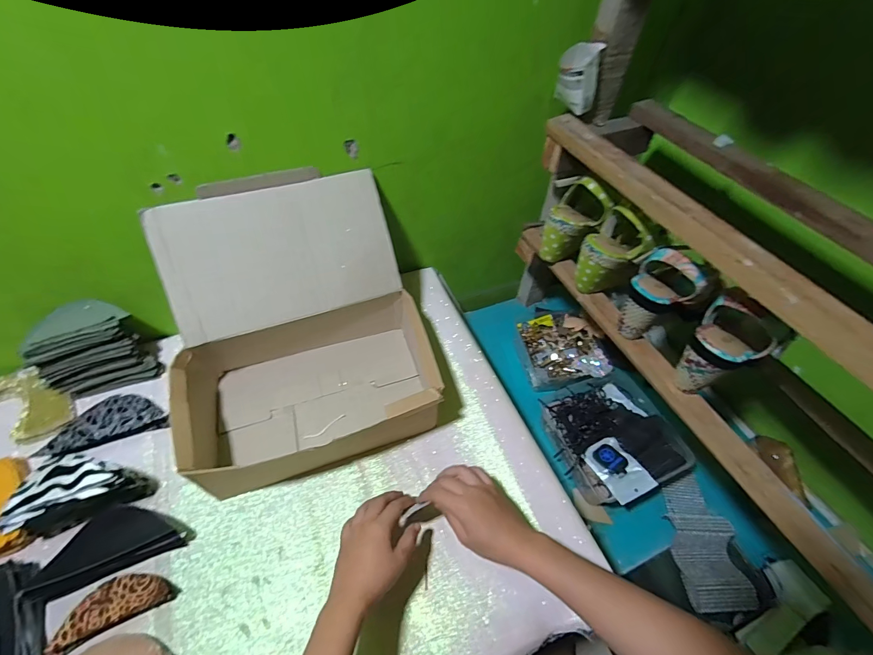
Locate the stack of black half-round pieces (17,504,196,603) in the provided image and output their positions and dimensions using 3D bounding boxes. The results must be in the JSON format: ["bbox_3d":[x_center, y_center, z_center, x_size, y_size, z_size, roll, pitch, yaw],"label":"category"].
[{"bbox_3d":[-0.390,0.258,0.468,0.150,0.030,0.075,-18,55,-17],"label":"stack of black half-round pieces"}]

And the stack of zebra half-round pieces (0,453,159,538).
[{"bbox_3d":[-0.441,0.198,0.470,0.124,0.064,0.061,-19,55,-18],"label":"stack of zebra half-round pieces"}]

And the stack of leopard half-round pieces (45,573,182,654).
[{"bbox_3d":[-0.367,0.315,0.435,0.119,0.021,0.048,-21,56,-19],"label":"stack of leopard half-round pieces"}]

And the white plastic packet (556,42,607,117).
[{"bbox_3d":[0.206,-0.364,0.559,0.059,0.079,0.046,17,52,10],"label":"white plastic packet"}]

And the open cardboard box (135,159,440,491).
[{"bbox_3d":[-0.194,-0.008,0.549,0.325,0.251,0.325,-12,53,-13],"label":"open cardboard box"}]

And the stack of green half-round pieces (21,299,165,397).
[{"bbox_3d":[-0.515,0.027,0.577,0.136,0.111,0.076,-13,53,-14],"label":"stack of green half-round pieces"}]

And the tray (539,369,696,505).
[{"bbox_3d":[0.315,0.187,0.685,0.200,0.071,0.207,-15,54,-16],"label":"tray"}]

